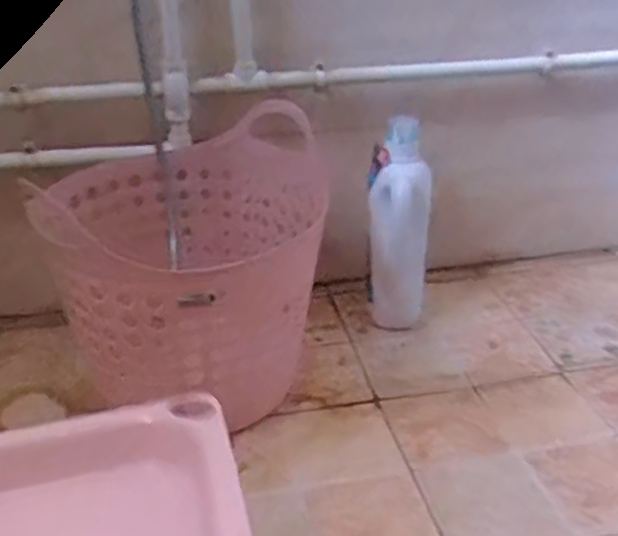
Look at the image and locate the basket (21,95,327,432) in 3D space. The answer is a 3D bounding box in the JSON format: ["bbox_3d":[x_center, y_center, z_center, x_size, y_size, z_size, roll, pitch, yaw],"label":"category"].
[{"bbox_3d":[-0.155,0.002,0.956,0.356,0.323,0.353,-3,27,-4],"label":"basket"}]

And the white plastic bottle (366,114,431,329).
[{"bbox_3d":[0.148,-0.060,1.123,0.100,0.340,0.097,4,27,9],"label":"white plastic bottle"}]

